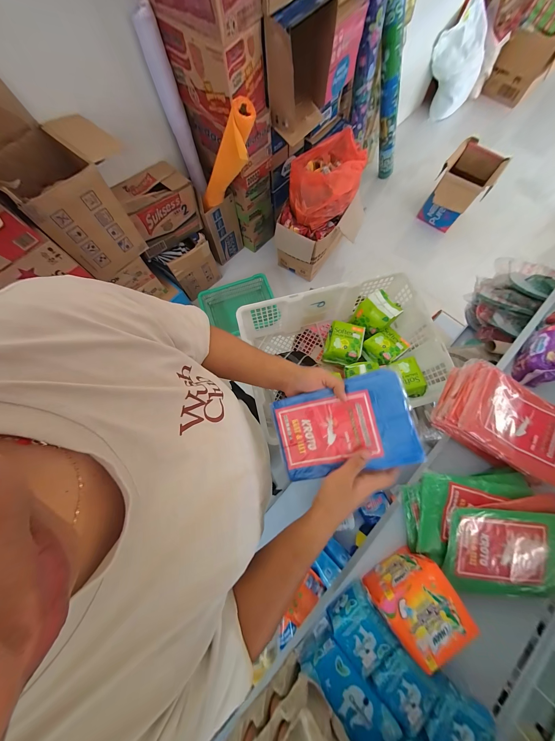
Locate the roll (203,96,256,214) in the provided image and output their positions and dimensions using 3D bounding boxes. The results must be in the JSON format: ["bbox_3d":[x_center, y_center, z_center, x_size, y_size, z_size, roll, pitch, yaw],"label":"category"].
[{"bbox_3d":[-0.243,-0.942,1.114,0.120,0.565,0.100,37,76,-25],"label":"roll"}]

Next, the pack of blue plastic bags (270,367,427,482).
[{"bbox_3d":[0.098,0.088,0.365,0.200,0.010,0.135,-16,82,12],"label":"pack of blue plastic bags"}]

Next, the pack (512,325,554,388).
[{"bbox_3d":[0.550,-0.033,0.478,0.063,0.074,0.120,33,78,10],"label":"pack"}]

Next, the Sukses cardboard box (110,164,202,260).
[{"bbox_3d":[-0.616,-0.837,1.253,0.354,0.258,0.221,-38,77,-9],"label":"Sukses cardboard box"}]

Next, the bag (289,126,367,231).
[{"bbox_3d":[0.262,-1.000,1.251,0.449,0.193,0.269,-37,77,-9],"label":"bag"}]

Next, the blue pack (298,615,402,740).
[{"bbox_3d":[0.106,0.475,0.349,0.064,0.050,0.140,-42,78,-10],"label":"blue pack"}]

